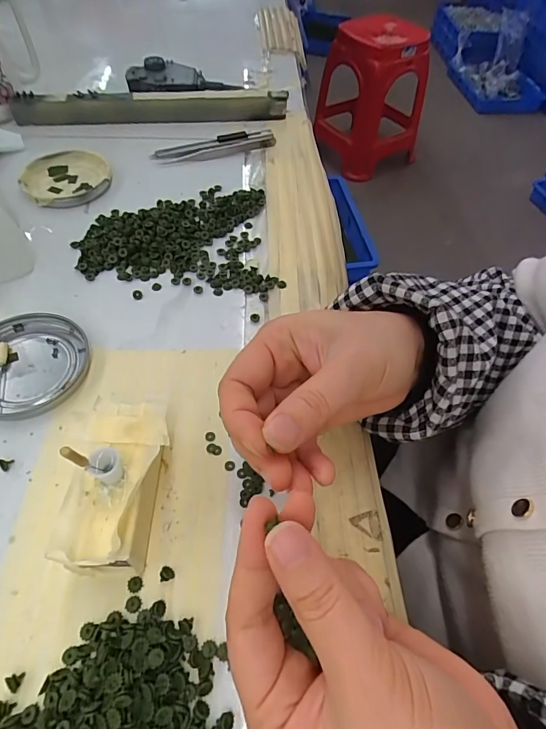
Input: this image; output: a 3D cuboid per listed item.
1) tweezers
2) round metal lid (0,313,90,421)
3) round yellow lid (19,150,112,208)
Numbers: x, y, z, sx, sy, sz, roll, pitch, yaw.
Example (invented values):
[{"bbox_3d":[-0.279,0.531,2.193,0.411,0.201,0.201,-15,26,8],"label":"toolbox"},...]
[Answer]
[{"bbox_3d":[-0.060,-0.226,0.434,0.127,0.009,0.020,-16,57,-13],"label":"tweezers"},{"bbox_3d":[-0.164,0.000,0.273,0.076,0.008,0.078,1,55,-2],"label":"round metal lid"},{"bbox_3d":[-0.196,-0.177,0.393,0.077,0.008,0.076,1,55,-2],"label":"round yellow lid"}]

